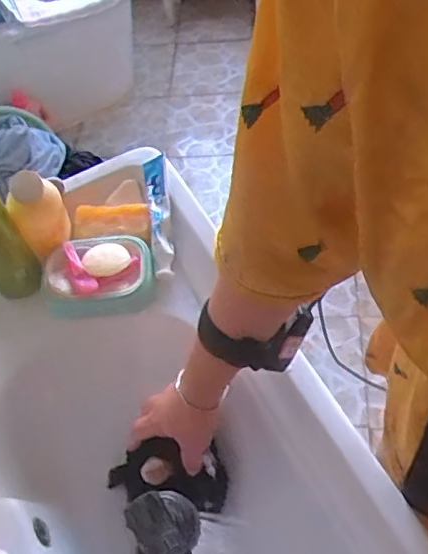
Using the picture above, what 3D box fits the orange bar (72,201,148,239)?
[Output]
[{"bbox_3d":[-0.137,-0.078,0.761,0.097,0.009,0.051,-9,57,-2],"label":"orange bar"}]

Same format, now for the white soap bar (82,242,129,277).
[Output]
[{"bbox_3d":[-0.136,-0.023,0.719,0.056,0.017,0.050,-20,59,-10],"label":"white soap bar"}]

